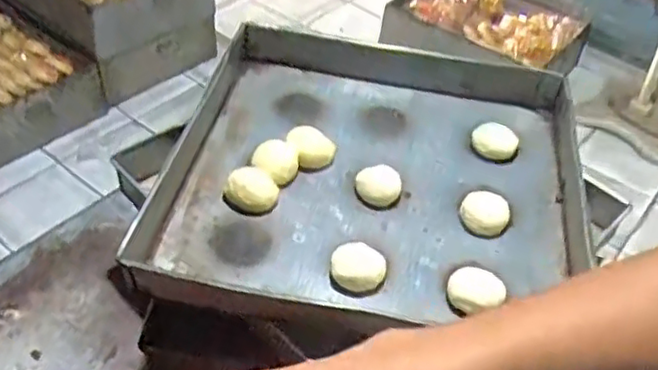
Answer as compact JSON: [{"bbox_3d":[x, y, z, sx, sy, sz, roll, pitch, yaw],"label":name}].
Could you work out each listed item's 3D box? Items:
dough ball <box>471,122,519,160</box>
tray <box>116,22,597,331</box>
[{"bbox_3d":[0.212,-0.058,0.851,0.057,0.027,0.047,15,44,8],"label":"dough ball"},{"bbox_3d":[0.059,-0.019,0.795,0.464,0.073,0.474,11,44,4],"label":"tray"}]

